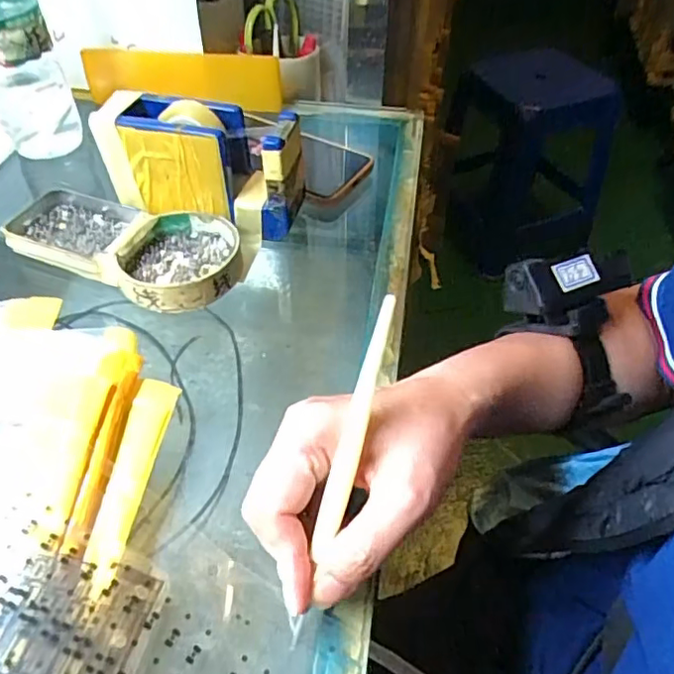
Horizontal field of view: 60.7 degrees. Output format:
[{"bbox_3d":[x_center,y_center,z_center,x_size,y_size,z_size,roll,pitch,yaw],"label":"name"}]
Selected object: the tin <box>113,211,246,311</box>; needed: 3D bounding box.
[{"bbox_3d":[-0.108,-0.054,0.399,0.079,0.021,0.084,0,48,0],"label":"tin"}]

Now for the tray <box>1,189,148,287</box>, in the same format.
[{"bbox_3d":[-0.189,-0.078,0.423,0.113,0.022,0.069,17,51,15],"label":"tray"}]

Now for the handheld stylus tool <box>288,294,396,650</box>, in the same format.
[{"bbox_3d":[0.001,0.056,0.242,0.007,0.005,0.152,17,94,15],"label":"handheld stylus tool"}]

